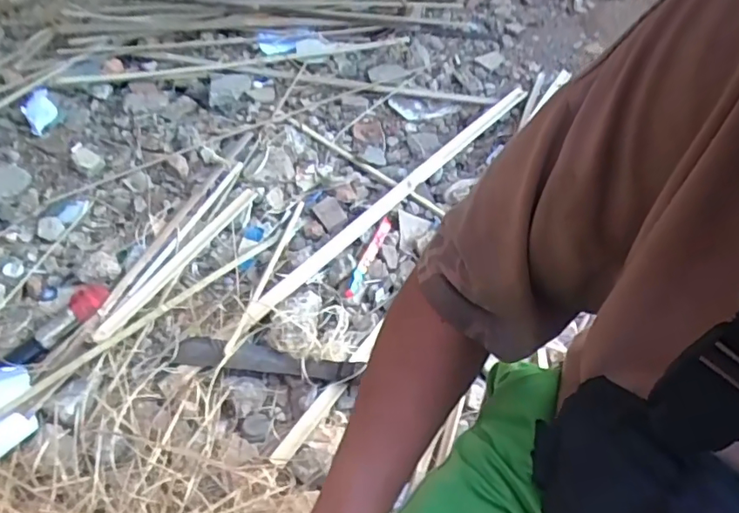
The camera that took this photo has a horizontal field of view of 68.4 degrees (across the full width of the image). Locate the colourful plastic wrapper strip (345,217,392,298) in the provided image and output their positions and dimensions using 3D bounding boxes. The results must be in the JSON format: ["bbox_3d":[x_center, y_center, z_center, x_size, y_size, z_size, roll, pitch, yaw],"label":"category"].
[{"bbox_3d":[0.000,-0.001,0.954,0.018,0.020,0.181,15,53,17],"label":"colourful plastic wrapper strip"}]

